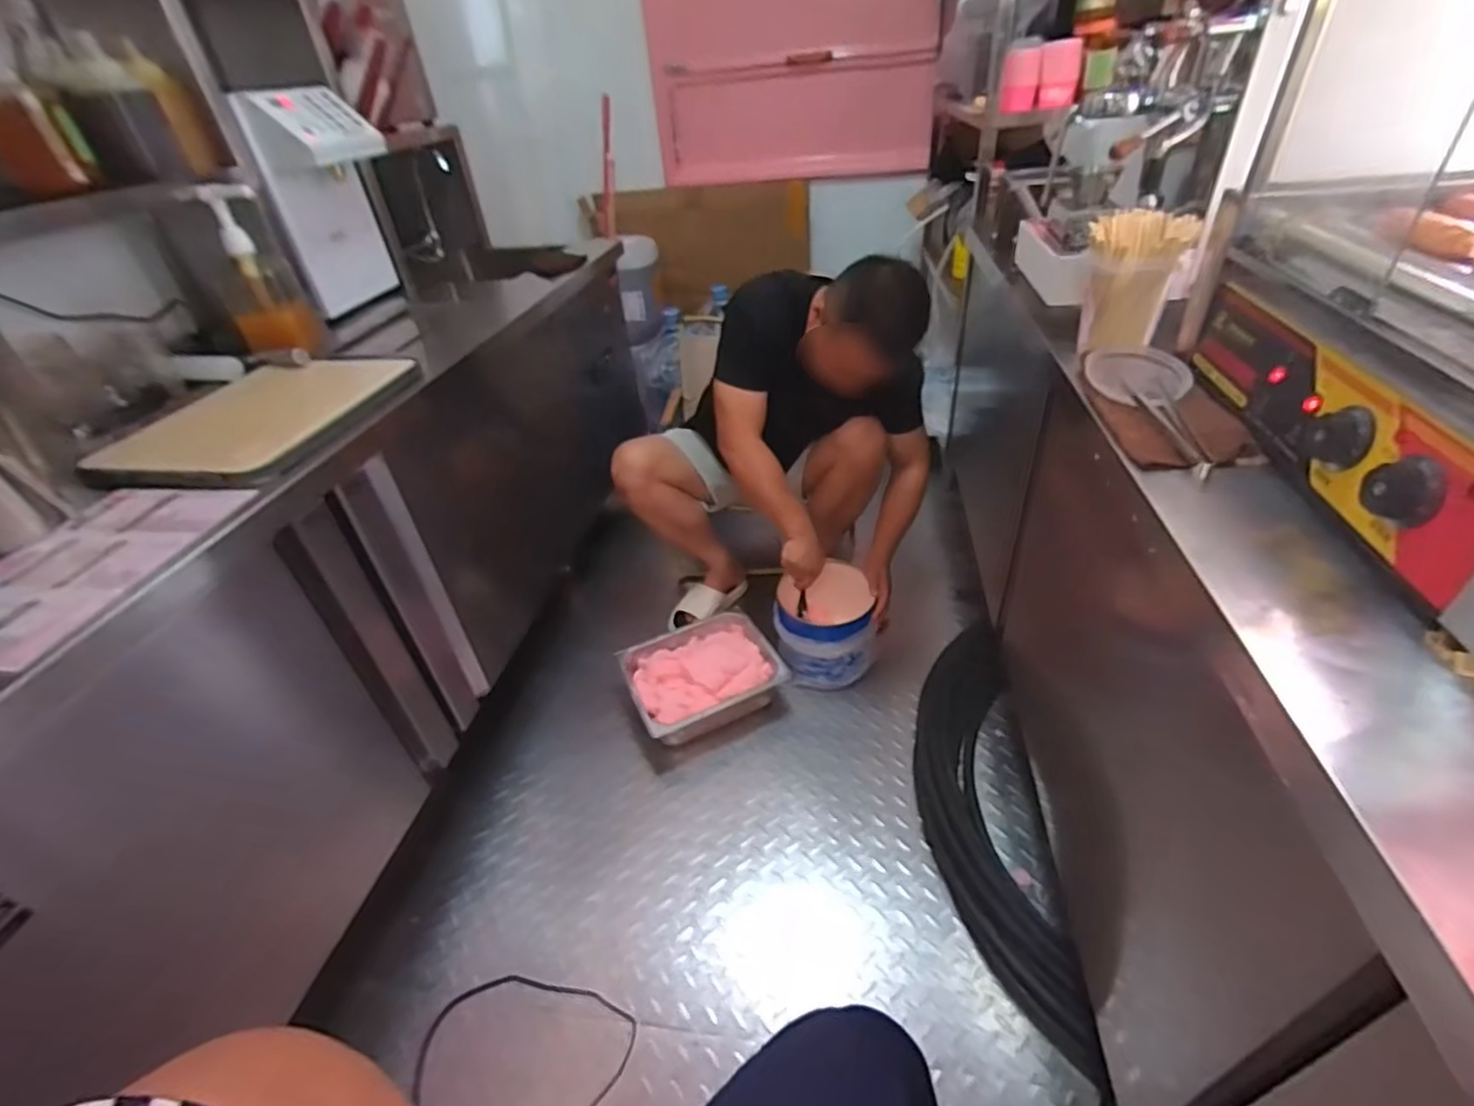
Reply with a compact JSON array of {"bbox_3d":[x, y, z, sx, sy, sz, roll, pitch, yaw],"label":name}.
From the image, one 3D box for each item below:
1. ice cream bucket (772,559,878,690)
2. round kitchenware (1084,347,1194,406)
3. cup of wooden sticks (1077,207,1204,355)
[{"bbox_3d":[0.205,0.163,1.521,0.219,0.215,0.258,1,38,7],"label":"ice cream bucket"},{"bbox_3d":[0.496,-0.215,0.796,0.116,0.021,0.124,14,50,18],"label":"round kitchenware"},{"bbox_3d":[0.525,-0.363,0.864,0.107,0.146,0.114,20,45,28],"label":"cup of wooden sticks"}]

